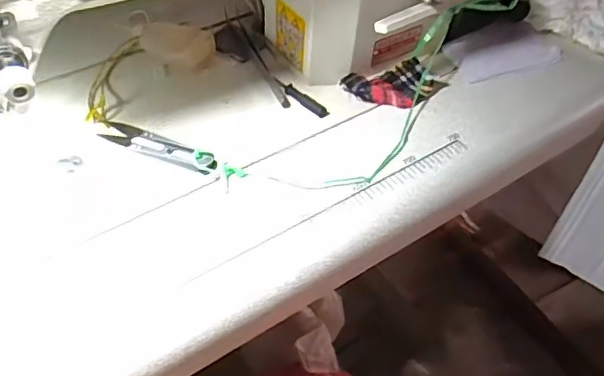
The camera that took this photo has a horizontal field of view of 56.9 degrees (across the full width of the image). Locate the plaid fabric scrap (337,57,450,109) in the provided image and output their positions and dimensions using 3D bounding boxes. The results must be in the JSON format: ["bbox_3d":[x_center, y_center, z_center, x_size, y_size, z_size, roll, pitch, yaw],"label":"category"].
[{"bbox_3d":[0.085,-0.091,0.491,0.086,0.016,0.051,-19,53,-19],"label":"plaid fabric scrap"}]

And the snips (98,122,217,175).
[{"bbox_3d":[-0.111,-0.033,0.435,0.099,0.008,0.022,21,51,14],"label":"snips"}]

